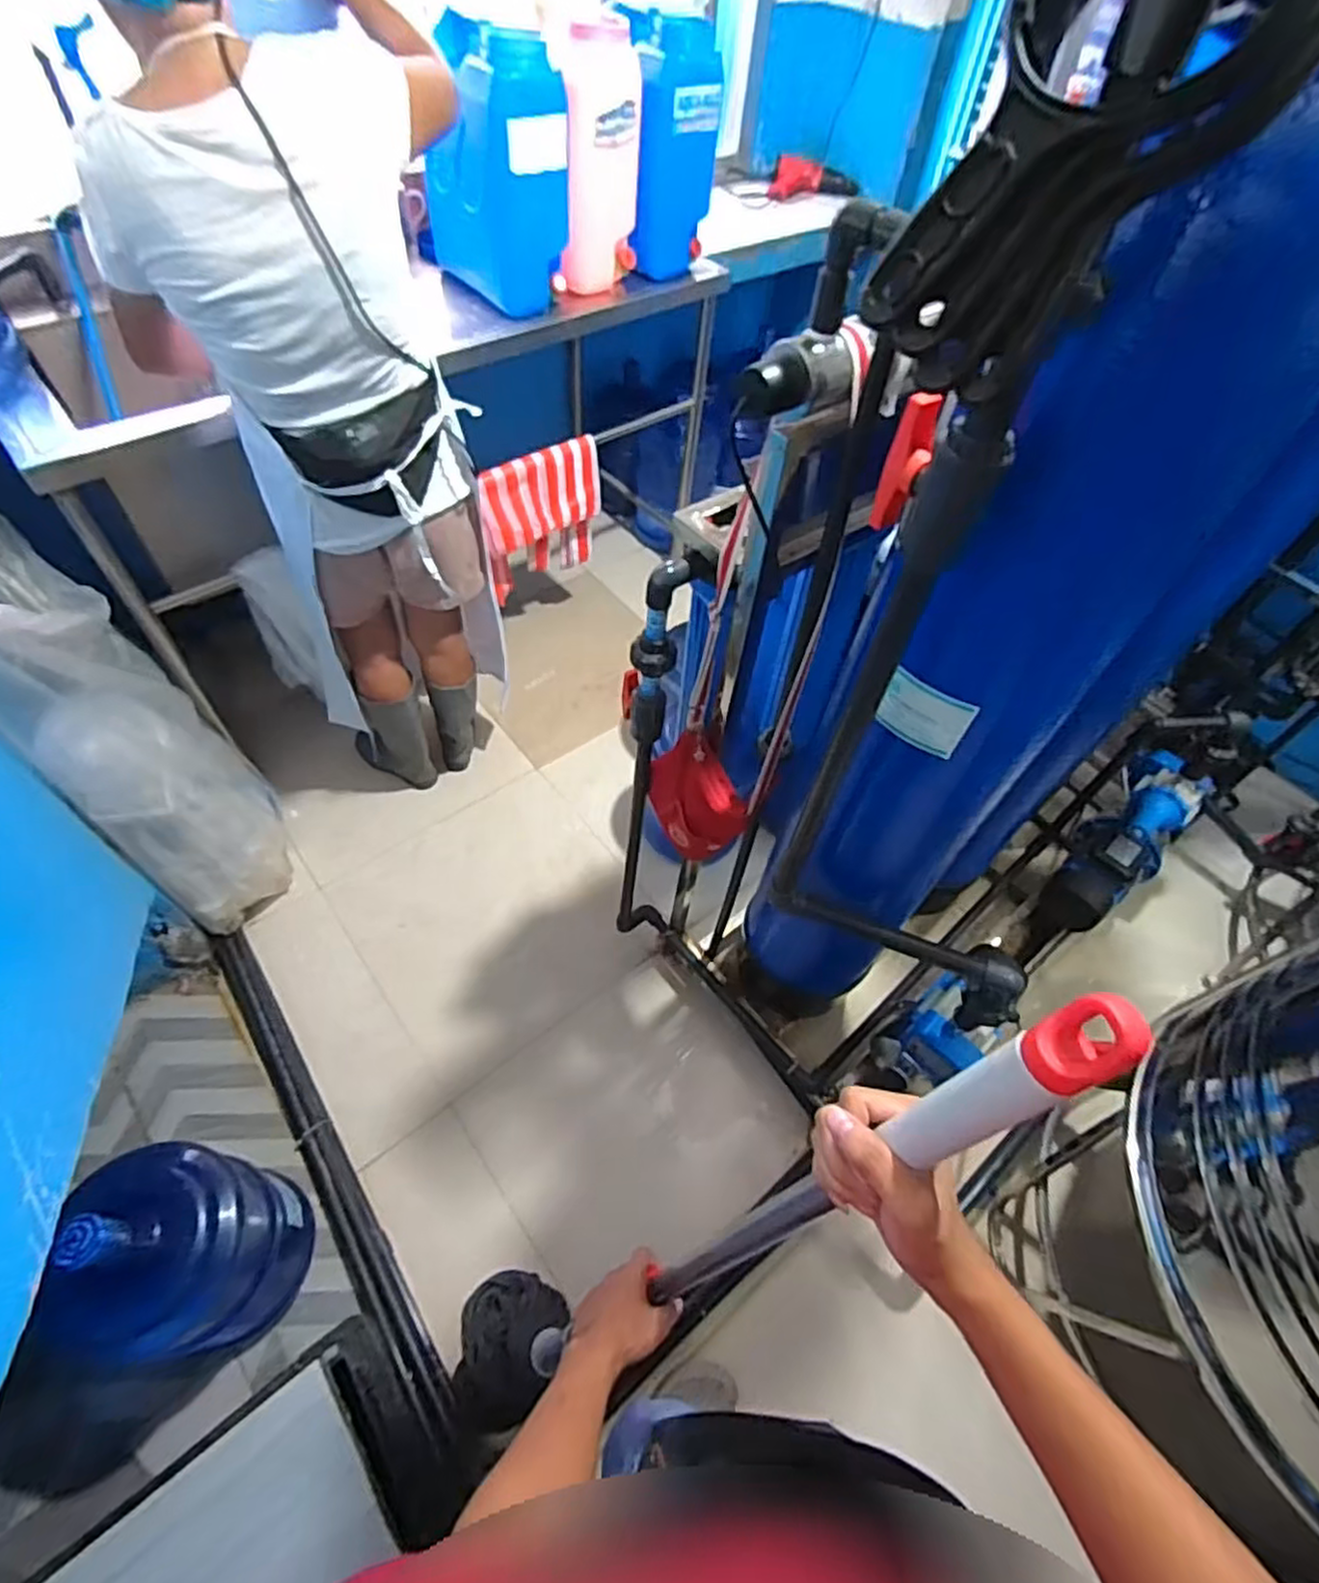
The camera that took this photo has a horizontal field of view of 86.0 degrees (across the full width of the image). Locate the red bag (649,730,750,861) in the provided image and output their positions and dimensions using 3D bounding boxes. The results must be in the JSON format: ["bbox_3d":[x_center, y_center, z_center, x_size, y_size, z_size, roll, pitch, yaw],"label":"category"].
[{"bbox_3d":[0.053,0.013,1.070,0.041,0.169,0.165,-33,87,-43],"label":"red bag"}]

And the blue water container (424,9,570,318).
[{"bbox_3d":[-0.311,-1.179,1.353,0.153,0.387,0.270,-36,65,-27],"label":"blue water container"}]

